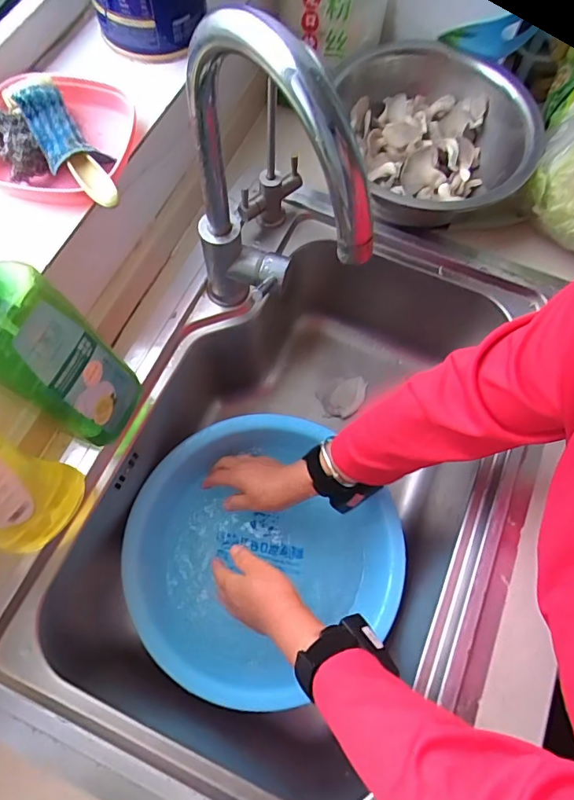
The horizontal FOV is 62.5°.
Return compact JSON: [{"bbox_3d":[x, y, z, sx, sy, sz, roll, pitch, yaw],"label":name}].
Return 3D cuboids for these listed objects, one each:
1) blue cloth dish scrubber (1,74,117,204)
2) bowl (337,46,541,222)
[{"bbox_3d":[-0.202,-0.235,0.448,0.050,0.045,0.184,-34,74,-14],"label":"blue cloth dish scrubber"},{"bbox_3d":[0.194,-0.342,0.611,0.220,0.081,0.258,-16,71,-8],"label":"bowl"}]

